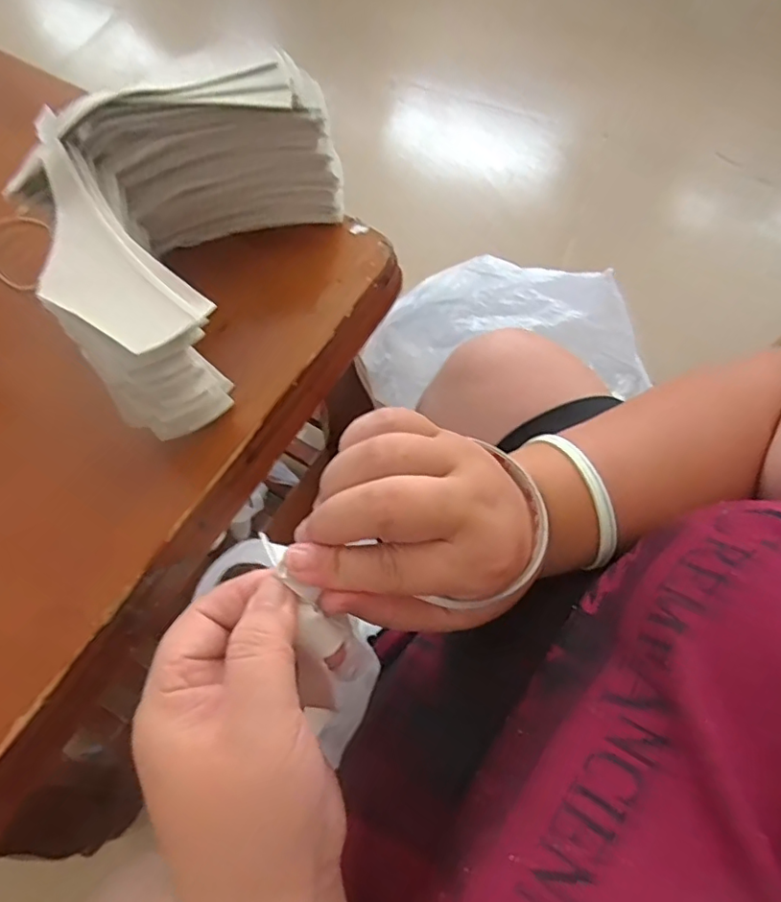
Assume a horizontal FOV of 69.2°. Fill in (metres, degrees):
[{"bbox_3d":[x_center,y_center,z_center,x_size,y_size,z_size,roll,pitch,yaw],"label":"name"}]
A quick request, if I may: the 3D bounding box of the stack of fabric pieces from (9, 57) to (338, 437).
[{"bbox_3d":[-0.150,-0.165,0.425,0.141,0.124,0.291,18,65,6],"label":"stack of fabric pieces"}]

